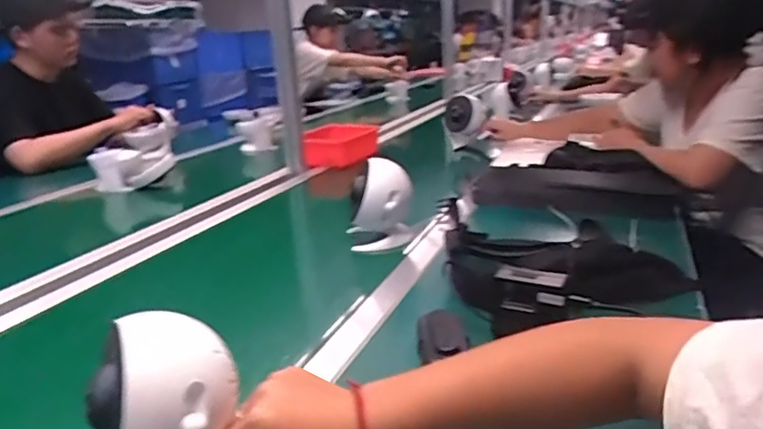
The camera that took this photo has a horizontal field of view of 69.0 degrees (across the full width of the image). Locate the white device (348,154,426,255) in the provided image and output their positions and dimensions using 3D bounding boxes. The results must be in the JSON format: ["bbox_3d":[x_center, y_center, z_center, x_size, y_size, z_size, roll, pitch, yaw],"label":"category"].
[{"bbox_3d":[0.009,-0.015,0.899,0.114,0.134,0.085,-6,19,-9],"label":"white device"}]

